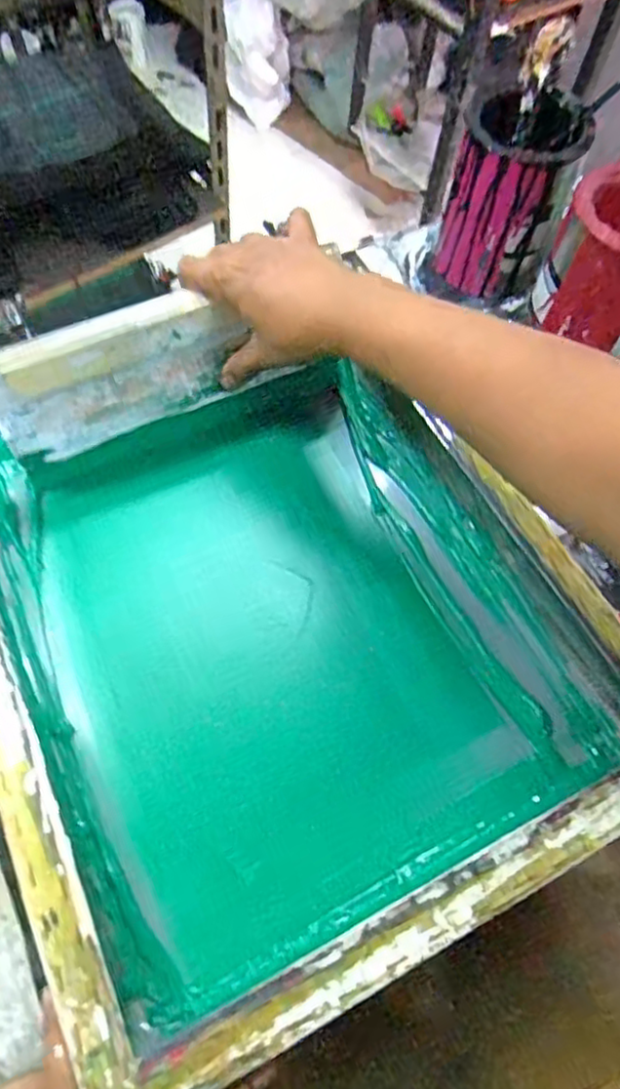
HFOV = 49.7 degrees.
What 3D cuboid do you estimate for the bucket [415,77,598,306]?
[{"bbox_3d":[0.174,-0.314,0.609,0.101,0.148,0.104,22,65,11],"label":"bucket"}]

